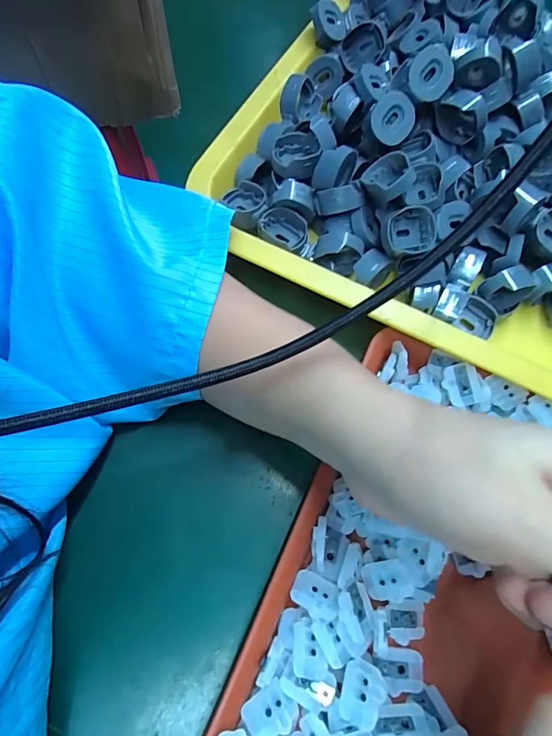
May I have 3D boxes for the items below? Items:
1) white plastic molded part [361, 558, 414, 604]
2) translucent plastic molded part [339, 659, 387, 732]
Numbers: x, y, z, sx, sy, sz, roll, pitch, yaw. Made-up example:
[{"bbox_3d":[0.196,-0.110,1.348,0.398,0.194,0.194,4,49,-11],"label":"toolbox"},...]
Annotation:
[{"bbox_3d":[0.049,0.094,0.188,0.018,0.007,0.017,-11,68,-7],"label":"white plastic molded part"},{"bbox_3d":[0.034,0.130,0.172,0.017,0.008,0.020,19,67,5],"label":"translucent plastic molded part"}]

